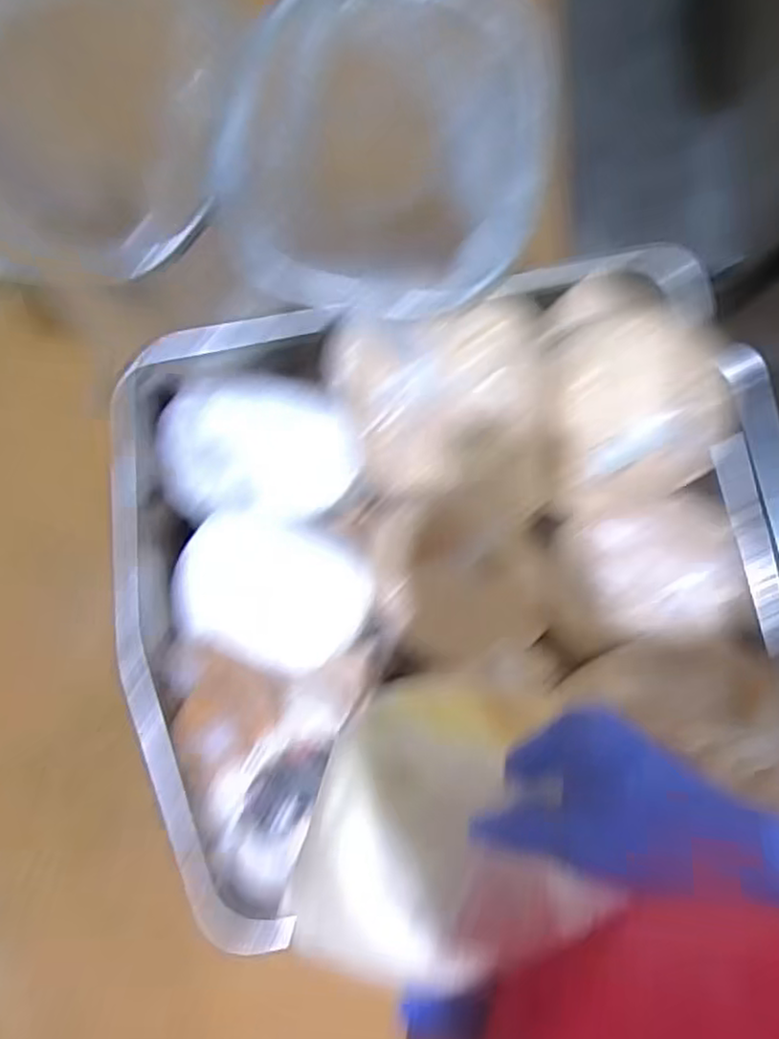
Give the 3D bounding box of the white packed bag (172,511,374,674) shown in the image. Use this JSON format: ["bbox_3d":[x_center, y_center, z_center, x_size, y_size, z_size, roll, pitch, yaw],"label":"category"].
[{"bbox_3d":[-0.151,0.092,0.871,0.244,0.071,0.181,21,86,5],"label":"white packed bag"}]

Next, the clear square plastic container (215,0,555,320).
[{"bbox_3d":[0.003,-0.375,0.712,0.301,0.165,0.331,13,85,4],"label":"clear square plastic container"}]

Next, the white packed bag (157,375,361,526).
[{"bbox_3d":[-0.171,-0.088,0.884,0.242,0.100,0.176,-4,102,-5],"label":"white packed bag"}]

